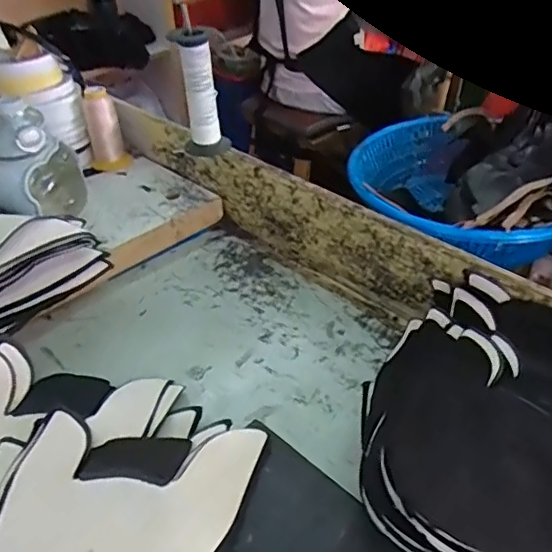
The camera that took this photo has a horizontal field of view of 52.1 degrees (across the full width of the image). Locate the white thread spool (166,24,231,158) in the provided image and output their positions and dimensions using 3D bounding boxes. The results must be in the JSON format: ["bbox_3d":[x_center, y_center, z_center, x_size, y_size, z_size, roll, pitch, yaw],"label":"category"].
[{"bbox_3d":[-0.091,-0.218,0.693,0.054,0.160,0.052,-3,38,2],"label":"white thread spool"}]

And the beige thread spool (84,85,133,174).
[{"bbox_3d":[-0.250,-0.211,0.830,0.057,0.114,0.048,-15,40,-17],"label":"beige thread spool"}]

